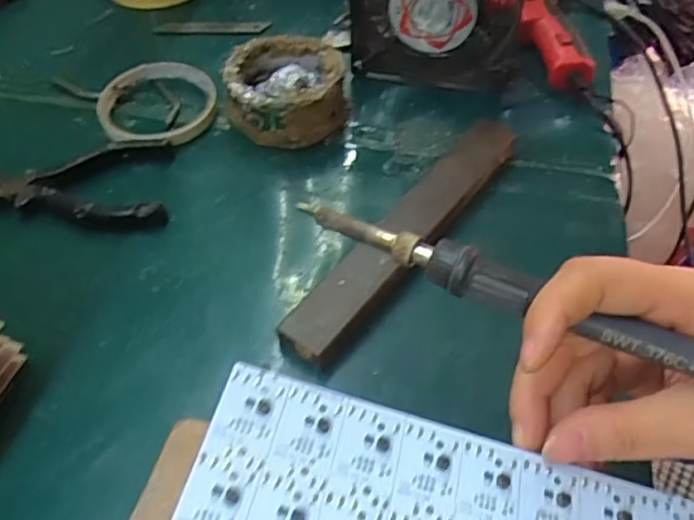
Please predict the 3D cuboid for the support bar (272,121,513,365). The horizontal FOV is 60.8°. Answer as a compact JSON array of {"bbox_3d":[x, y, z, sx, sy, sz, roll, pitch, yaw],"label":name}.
[{"bbox_3d":[0.038,-0.023,0.357,0.038,0.017,0.217,30,57,22],"label":"support bar"}]

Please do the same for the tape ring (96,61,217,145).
[{"bbox_3d":[-0.140,-0.116,0.438,0.084,0.013,0.096,-13,52,-9],"label":"tape ring"}]

